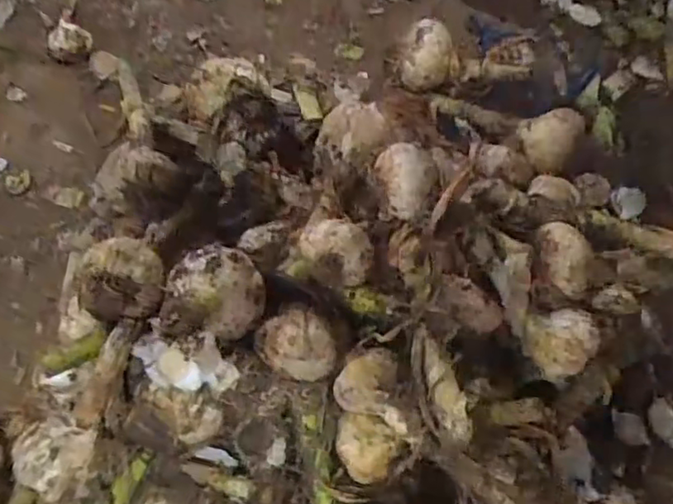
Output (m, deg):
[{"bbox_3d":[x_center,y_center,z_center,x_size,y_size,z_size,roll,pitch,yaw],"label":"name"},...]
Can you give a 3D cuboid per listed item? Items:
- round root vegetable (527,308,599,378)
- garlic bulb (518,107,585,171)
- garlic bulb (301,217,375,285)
[{"bbox_3d":[0.147,0.059,0.408,0.040,0.029,0.040,1,68,-1],"label":"round root vegetable"},{"bbox_3d":[0.175,-0.087,0.505,0.052,0.045,0.049,3,68,-1],"label":"garlic bulb"},{"bbox_3d":[0.000,-0.001,0.406,0.048,0.041,0.044,17,68,5],"label":"garlic bulb"}]

